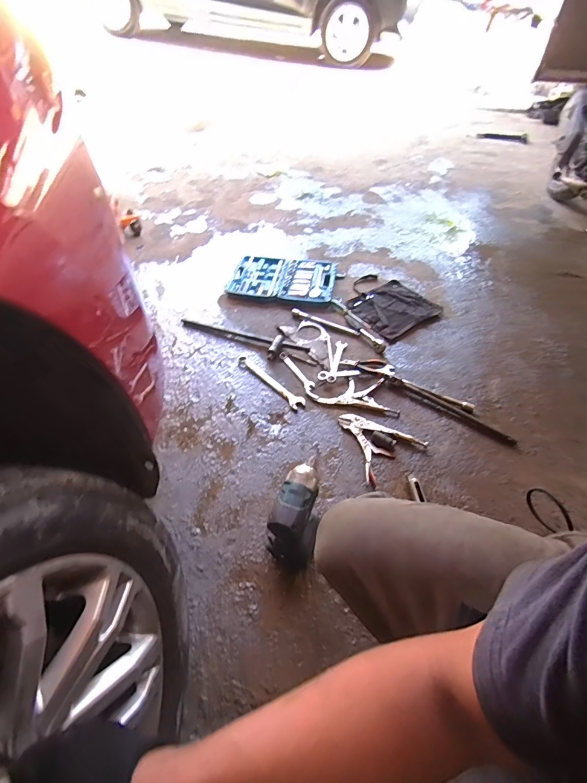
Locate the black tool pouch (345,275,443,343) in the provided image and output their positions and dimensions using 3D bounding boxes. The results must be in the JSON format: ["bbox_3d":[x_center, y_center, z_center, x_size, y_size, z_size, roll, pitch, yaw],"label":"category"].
[{"bbox_3d":[0.334,-0.333,1.353,0.291,0.025,0.331,-27,54,-24],"label":"black tool pouch"}]

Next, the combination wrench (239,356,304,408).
[{"bbox_3d":[-0.069,-0.032,1.093,0.040,0.008,0.264,-34,57,-28],"label":"combination wrench"}]

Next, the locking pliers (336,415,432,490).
[{"bbox_3d":[0.205,0.114,0.960,0.184,0.016,0.198,-28,54,-24],"label":"locking pliers"}]

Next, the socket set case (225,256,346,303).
[{"bbox_3d":[-0.030,-0.435,1.433,0.405,0.046,0.286,10,48,7],"label":"socket set case"}]

